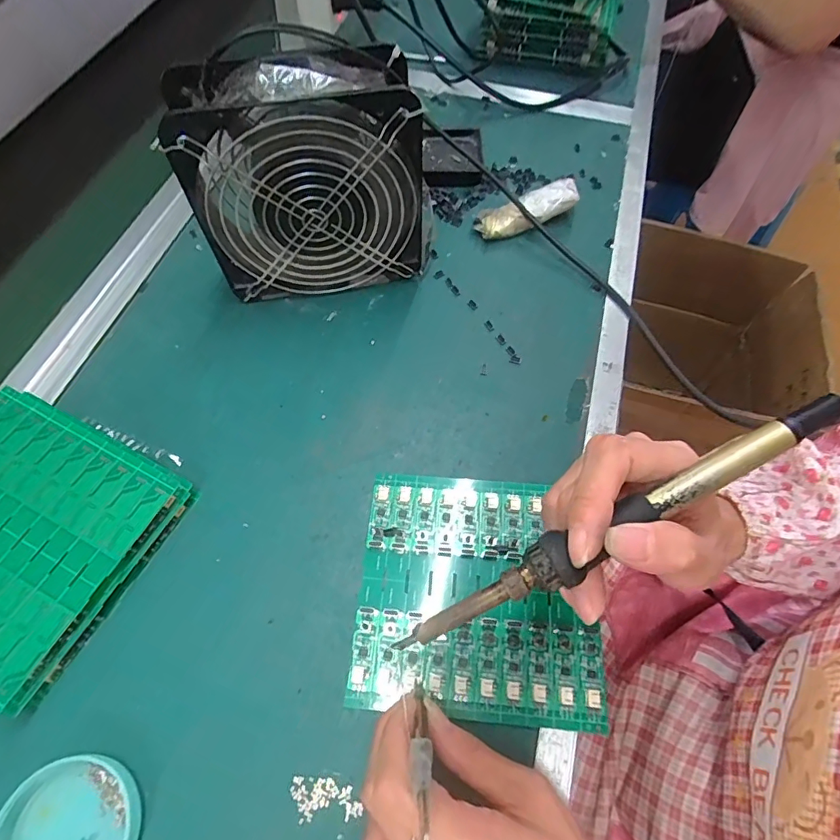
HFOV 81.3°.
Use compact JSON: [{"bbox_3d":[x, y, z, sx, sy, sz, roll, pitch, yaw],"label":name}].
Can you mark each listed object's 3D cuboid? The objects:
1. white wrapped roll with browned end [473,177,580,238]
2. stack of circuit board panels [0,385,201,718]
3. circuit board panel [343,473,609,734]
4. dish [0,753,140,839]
[{"bbox_3d":[0.094,-0.181,0.420,0.089,0.020,0.030,-20,65,-11],"label":"white wrapped roll with browned end"},{"bbox_3d":[-0.238,0.065,0.290,0.139,0.031,0.138,25,65,12],"label":"stack of circuit board panels"},{"bbox_3d":[0.035,0.099,0.292,0.136,0.006,0.133,4,62,3],"label":"circuit board panel"},{"bbox_3d":[-0.170,0.199,0.234,0.060,0.015,0.065,0,63,-1],"label":"dish"}]

